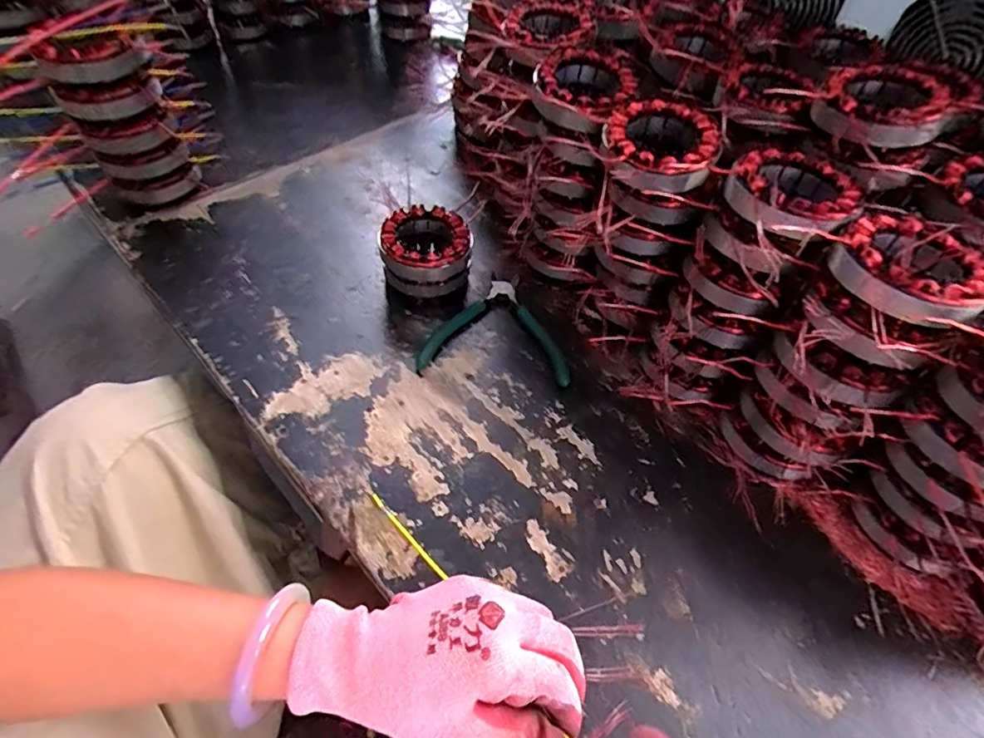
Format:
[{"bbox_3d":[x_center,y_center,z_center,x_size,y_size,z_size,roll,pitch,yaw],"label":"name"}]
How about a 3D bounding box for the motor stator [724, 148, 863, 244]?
[{"bbox_3d":[0.211,-0.123,0.361,0.095,0.023,0.084,-18,57,-15],"label":"motor stator"}]

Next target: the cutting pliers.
[{"bbox_3d":[0.008,-0.043,0.504,0.139,0.011,0.122,7,54,3],"label":"cutting pliers"}]

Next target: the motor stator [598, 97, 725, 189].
[{"bbox_3d":[0.128,-0.169,0.396,0.082,0.030,0.095,1,54,-2],"label":"motor stator"}]

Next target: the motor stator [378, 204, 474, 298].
[{"bbox_3d":[-0.064,-0.112,0.511,0.084,0.068,0.083,2,55,-2],"label":"motor stator"}]

